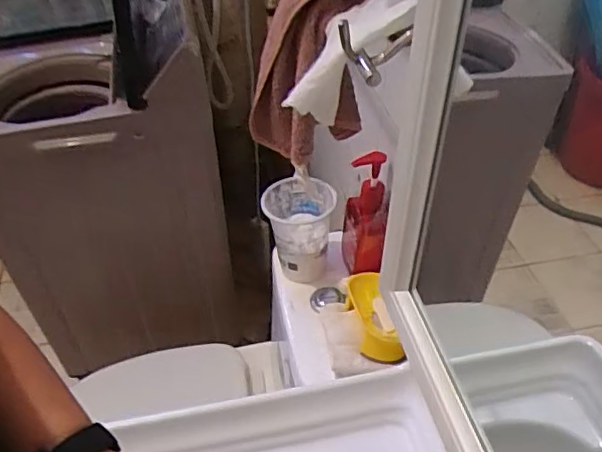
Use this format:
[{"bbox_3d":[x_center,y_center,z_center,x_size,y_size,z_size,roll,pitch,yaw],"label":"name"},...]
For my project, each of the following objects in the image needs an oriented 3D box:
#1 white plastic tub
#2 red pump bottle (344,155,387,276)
[{"bbox_3d":[-0.003,0.005,0.932,0.109,0.134,0.101,0,42,0],"label":"white plastic tub"},{"bbox_3d":[0.105,-0.017,0.887,0.070,0.209,0.087,2,42,3],"label":"red pump bottle"}]

